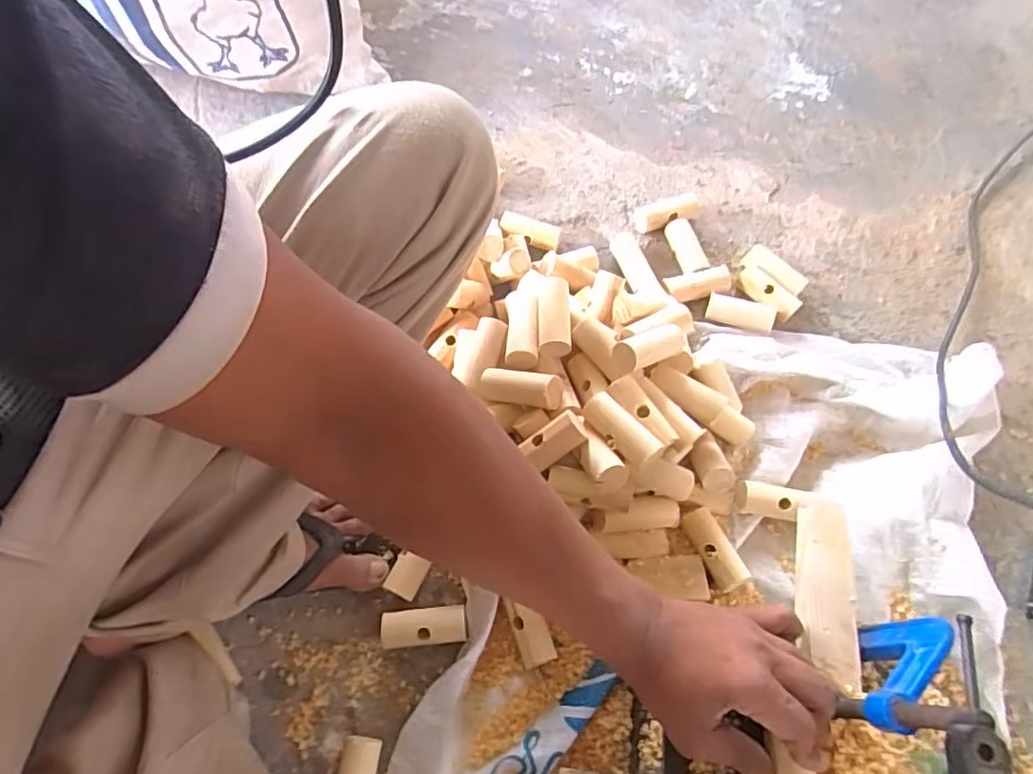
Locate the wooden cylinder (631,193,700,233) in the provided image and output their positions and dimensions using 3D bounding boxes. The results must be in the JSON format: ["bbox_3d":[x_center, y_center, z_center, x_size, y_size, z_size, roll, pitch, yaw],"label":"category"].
[{"bbox_3d":[0.187,-0.216,0.745,0.081,0.028,0.033,-17,65,-7],"label":"wooden cylinder"}]

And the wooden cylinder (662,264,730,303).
[{"bbox_3d":[0.213,-0.119,0.700,0.073,0.029,0.031,-9,64,-4],"label":"wooden cylinder"}]

